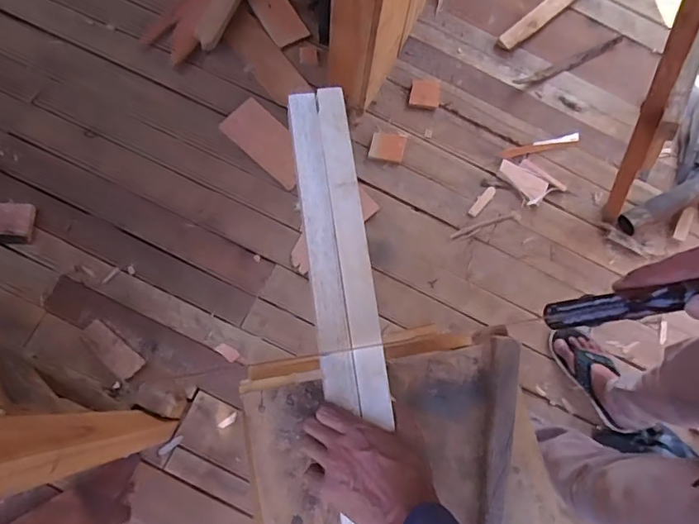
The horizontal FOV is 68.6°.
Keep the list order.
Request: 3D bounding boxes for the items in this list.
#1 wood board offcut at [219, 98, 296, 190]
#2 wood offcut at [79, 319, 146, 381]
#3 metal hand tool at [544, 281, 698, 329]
[{"bbox_3d":[-0.199,-0.295,1.260,0.244,0.010,0.115,42,77,9],"label":"wood board offcut"},{"bbox_3d":[-0.517,0.189,1.117,0.148,0.020,0.053,39,77,8],"label":"wood offcut"},{"bbox_3d":[0.193,0.023,0.323,0.134,0.011,0.019,-17,72,31],"label":"metal hand tool"}]

